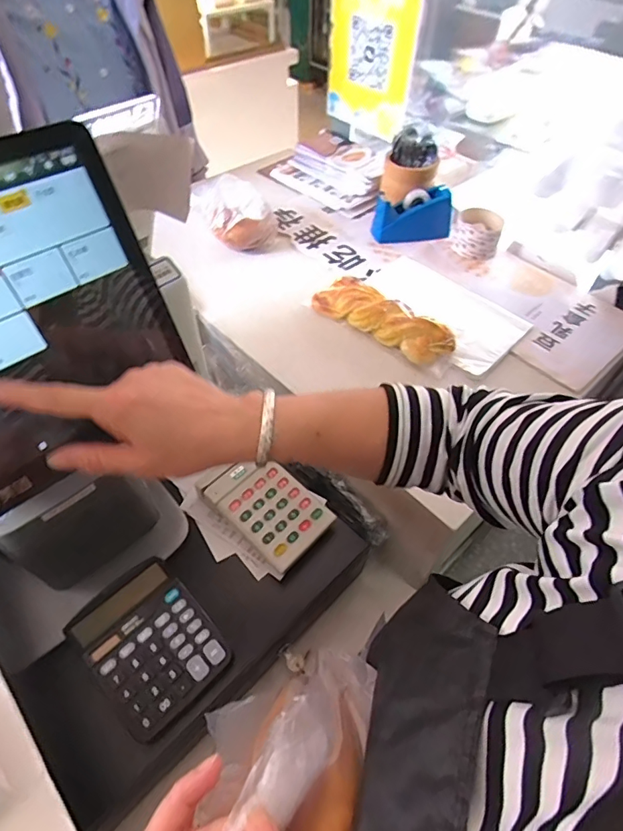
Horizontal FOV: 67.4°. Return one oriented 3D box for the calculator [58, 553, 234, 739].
[{"bbox_3d":[-0.170,0.238,0.492,0.115,0.032,0.143,-37,61,-26],"label":"calculator"}]

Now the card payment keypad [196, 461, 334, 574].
[{"bbox_3d":[-0.059,0.108,0.592,0.154,0.034,0.097,35,59,24],"label":"card payment keypad"}]

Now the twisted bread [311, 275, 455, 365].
[{"bbox_3d":[0.105,-0.148,0.695,0.222,0.042,0.075,35,59,24],"label":"twisted bread"}]

